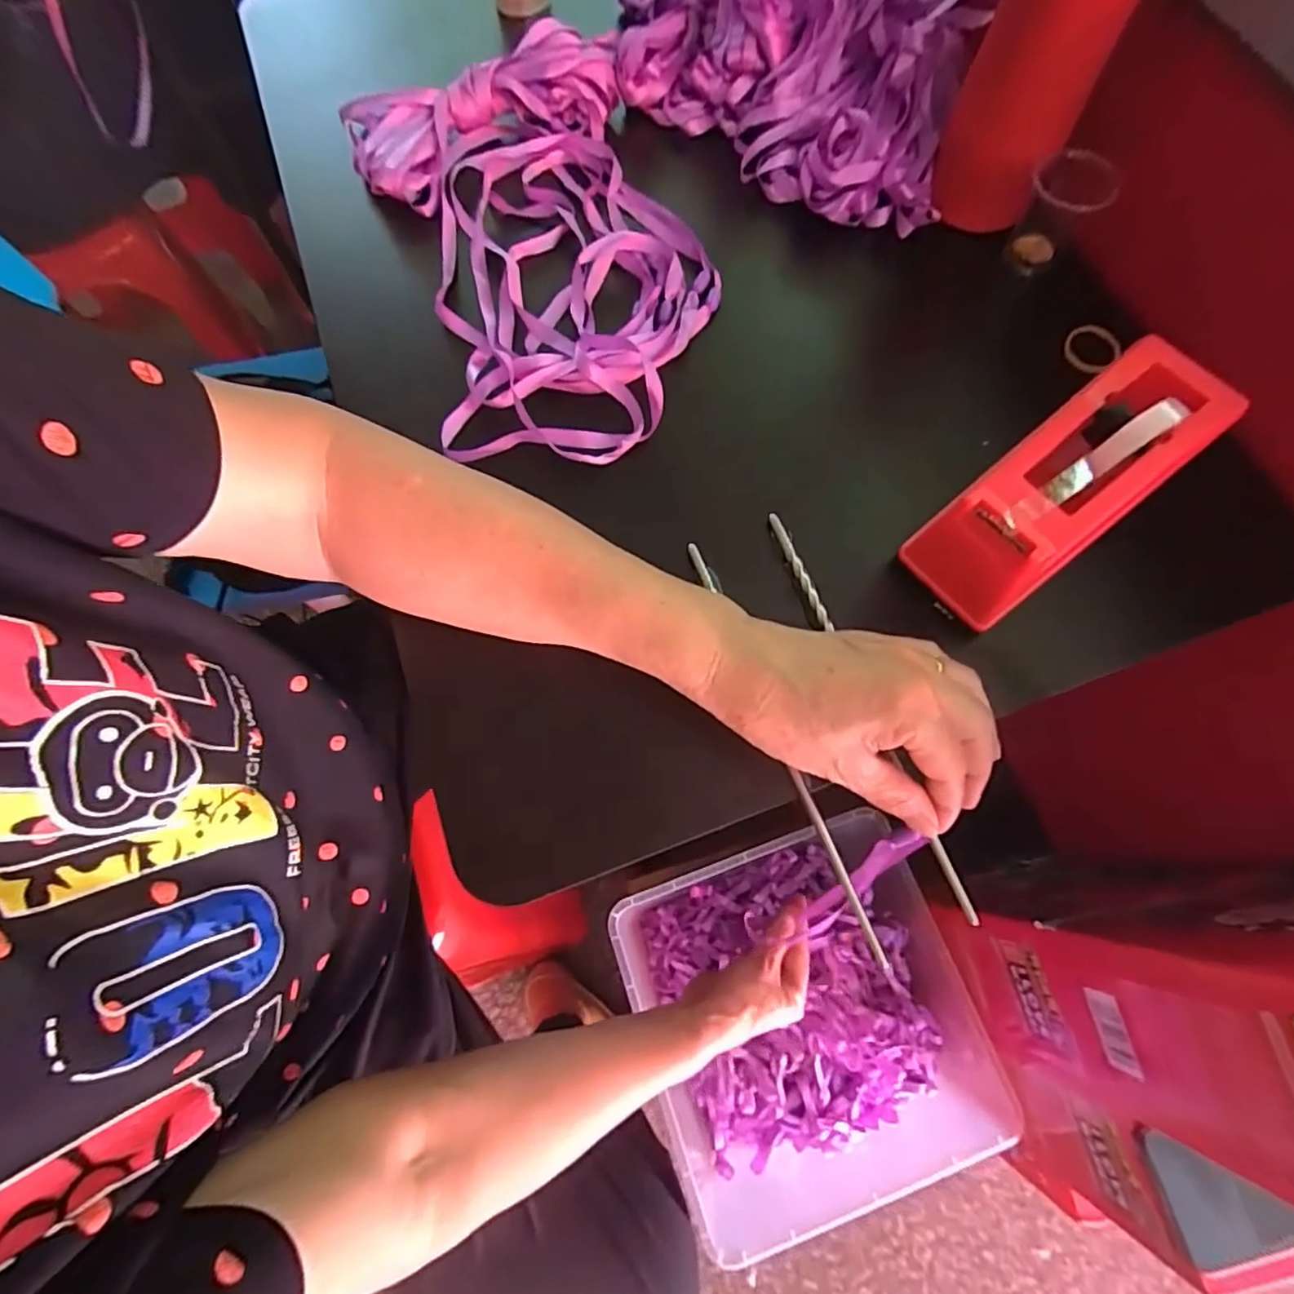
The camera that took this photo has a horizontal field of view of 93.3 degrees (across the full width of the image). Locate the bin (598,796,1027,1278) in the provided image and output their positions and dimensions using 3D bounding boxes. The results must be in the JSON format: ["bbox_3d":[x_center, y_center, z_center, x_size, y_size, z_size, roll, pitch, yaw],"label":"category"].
[{"bbox_3d":[0.158,0.357,0.621,0.316,0.116,0.304,-18,71,-5],"label":"bin"}]

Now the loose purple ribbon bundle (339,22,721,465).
[{"bbox_3d":[-0.071,-0.268,0.409,0.199,0.035,0.345,-18,75,-7],"label":"loose purple ribbon bundle"}]

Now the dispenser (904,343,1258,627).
[{"bbox_3d":[0.209,-0.085,0.310,0.156,0.085,0.062,-37,78,-12],"label":"dispenser"}]

